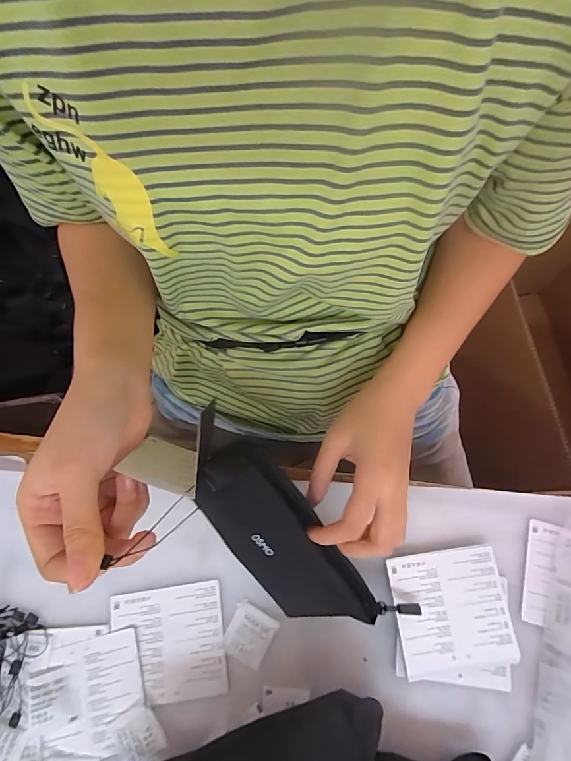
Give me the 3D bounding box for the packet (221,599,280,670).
[{"bbox_3d":[-0.032,0.224,0.342,0.038,0.005,0.043,27,74,8],"label":"packet"}]

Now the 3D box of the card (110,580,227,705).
[{"bbox_3d":[-0.104,0.233,0.343,0.096,0.004,0.088,-8,73,-2],"label":"card"}]

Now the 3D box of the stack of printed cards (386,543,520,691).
[{"bbox_3d":[0.145,0.207,0.339,0.100,0.013,0.107,-3,72,-1],"label":"stack of printed cards"}]

